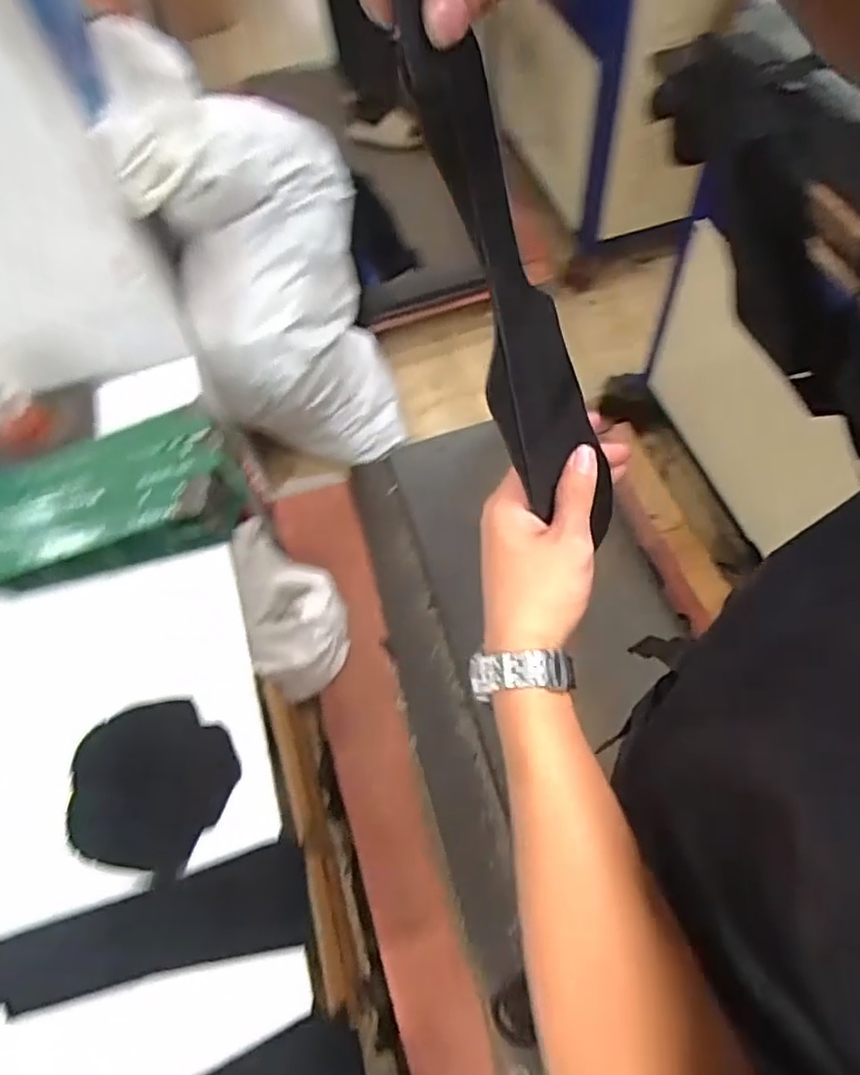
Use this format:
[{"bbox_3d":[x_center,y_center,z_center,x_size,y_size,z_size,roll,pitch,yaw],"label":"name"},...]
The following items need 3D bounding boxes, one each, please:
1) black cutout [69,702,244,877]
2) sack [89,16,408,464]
[{"bbox_3d":[-0.356,0.309,0.831,0.199,0.008,0.192,20,63,14],"label":"black cutout"},{"bbox_3d":[-0.350,-0.570,1.565,0.463,0.950,0.414,-23,62,-10],"label":"sack"}]

